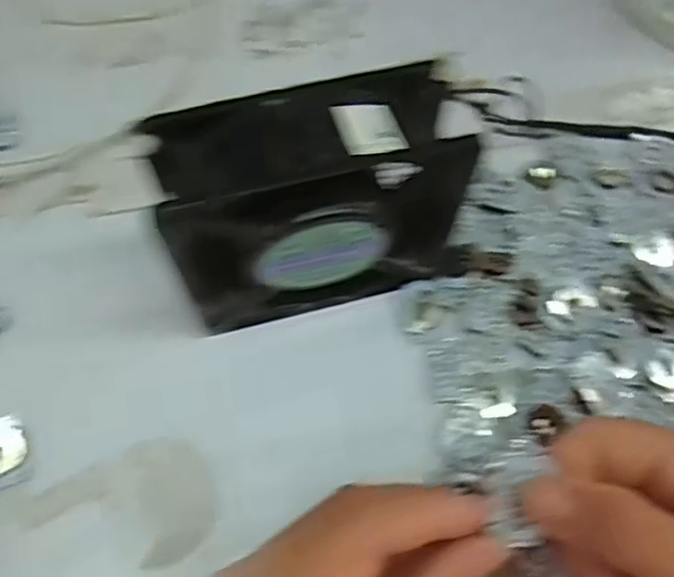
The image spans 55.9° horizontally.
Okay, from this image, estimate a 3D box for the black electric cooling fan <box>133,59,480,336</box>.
[{"bbox_3d":[-0.011,-0.028,0.270,0.126,0.118,0.046,-10,69,-7],"label":"black electric cooling fan"}]

